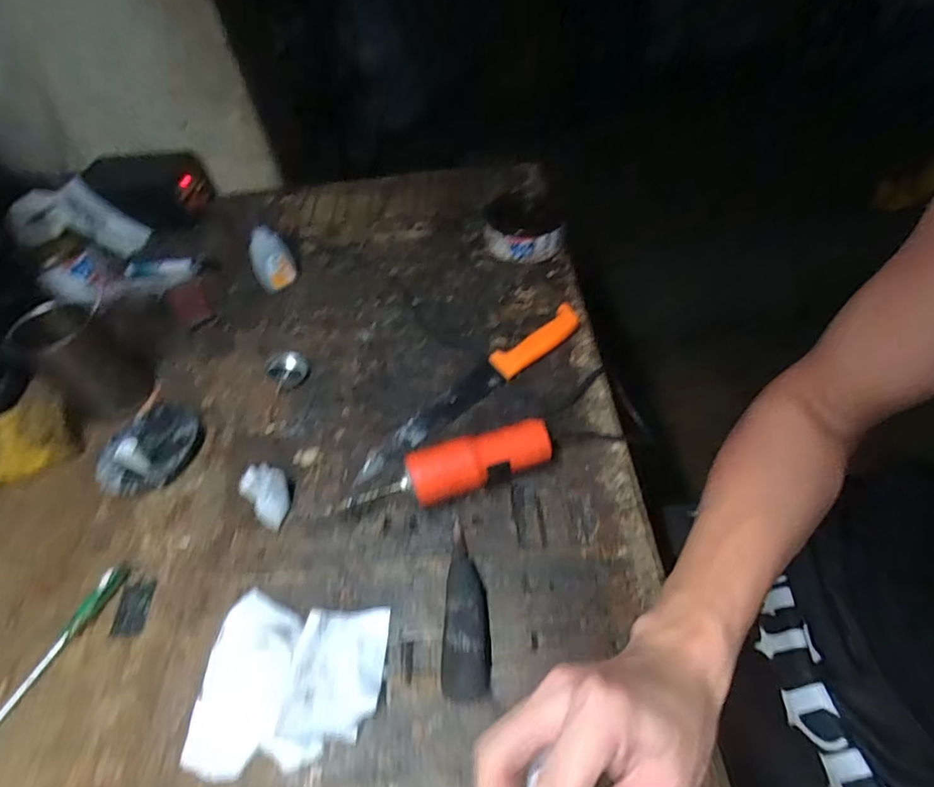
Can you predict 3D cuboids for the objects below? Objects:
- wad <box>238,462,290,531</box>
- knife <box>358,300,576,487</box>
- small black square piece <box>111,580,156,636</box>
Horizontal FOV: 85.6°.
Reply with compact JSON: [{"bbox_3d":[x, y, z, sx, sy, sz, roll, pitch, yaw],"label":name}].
[{"bbox_3d":[-0.179,0.088,0.453,0.037,0.025,0.060,-37,56,-23],"label":"wad"},{"bbox_3d":[0.007,-0.010,0.521,0.291,0.017,0.036,-34,55,-21],"label":"knife"},{"bbox_3d":[-0.273,0.177,0.413,0.025,0.004,0.042,-10,50,-2],"label":"small black square piece"}]

